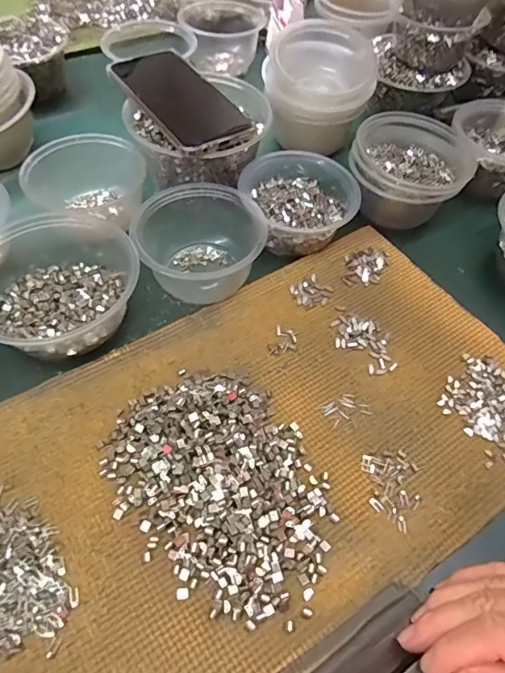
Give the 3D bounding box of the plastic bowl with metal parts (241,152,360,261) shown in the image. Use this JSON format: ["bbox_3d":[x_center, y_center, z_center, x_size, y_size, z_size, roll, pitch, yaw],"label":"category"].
[{"bbox_3d":[0.042,-0.135,0.472,0.107,0.048,0.112,2,56,-3],"label":"plastic bowl with metal parts"}]

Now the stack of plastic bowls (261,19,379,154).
[{"bbox_3d":[0.077,-0.279,0.547,0.112,0.117,0.093,22,57,9],"label":"stack of plastic bowls"}]

